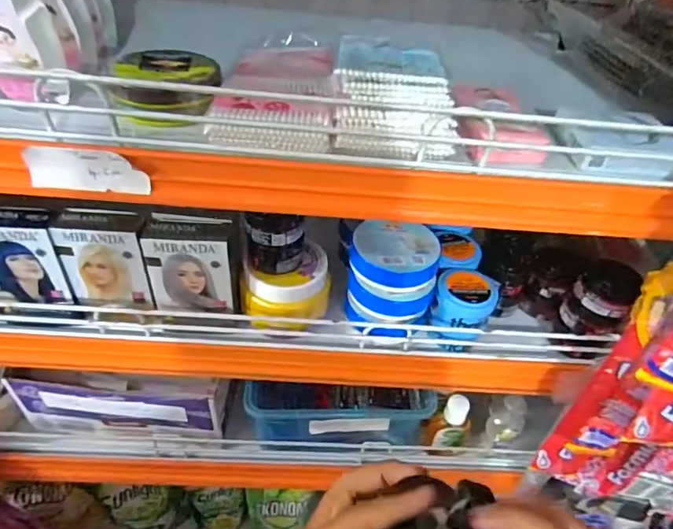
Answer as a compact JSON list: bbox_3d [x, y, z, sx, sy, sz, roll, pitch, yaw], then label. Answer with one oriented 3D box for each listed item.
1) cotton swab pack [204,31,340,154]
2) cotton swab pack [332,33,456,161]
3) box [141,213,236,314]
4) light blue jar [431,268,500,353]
[{"bbox_3d":[-0.039,-0.137,0.359,0.078,0.025,0.159,5,42,-1],"label":"cotton swab pack"},{"bbox_3d":[0.040,-0.113,0.320,0.079,0.051,0.073,7,42,1],"label":"cotton swab pack"},{"bbox_3d":[-0.120,0.001,0.409,0.069,0.086,0.036,3,42,-3],"label":"box"},{"bbox_3d":[0.115,0.044,0.444,0.050,0.065,0.050,3,42,-3],"label":"light blue jar"}]

